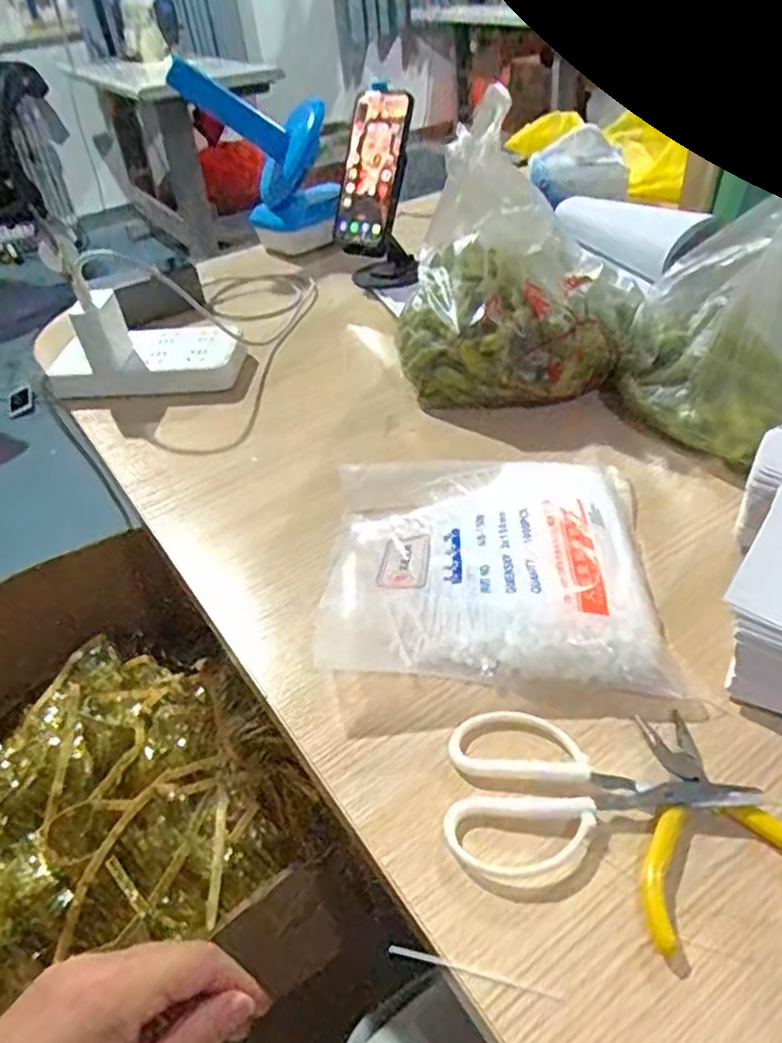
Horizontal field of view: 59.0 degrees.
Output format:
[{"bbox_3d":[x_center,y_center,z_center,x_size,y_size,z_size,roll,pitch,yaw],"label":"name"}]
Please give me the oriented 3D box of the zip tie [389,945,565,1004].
[{"bbox_3d":[0.035,0.189,0.291,0.074,0.004,0.005,7,42,17],"label":"zip tie"}]

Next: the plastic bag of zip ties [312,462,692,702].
[{"bbox_3d":[0.063,0.022,0.453,0.206,0.032,0.186,0,41,9],"label":"plastic bag of zip ties"}]

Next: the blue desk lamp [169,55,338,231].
[{"bbox_3d":[-0.175,-0.485,0.910,0.186,0.183,0.071,7,44,16],"label":"blue desk lamp"}]

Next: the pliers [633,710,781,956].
[{"bbox_3d":[0.150,0.138,0.330,0.087,0.010,0.106,-8,40,-1],"label":"pliers"}]

